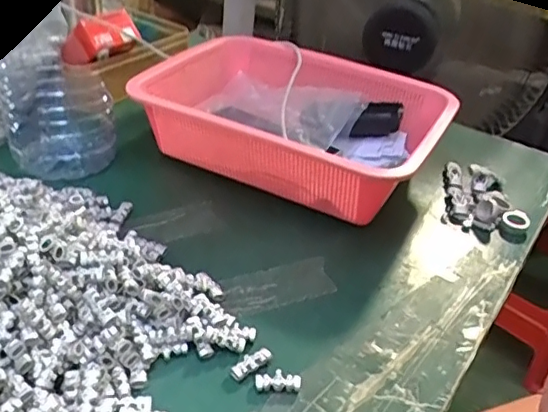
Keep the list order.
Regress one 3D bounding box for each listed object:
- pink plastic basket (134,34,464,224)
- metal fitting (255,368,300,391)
[{"bbox_3d":[0.026,-0.087,0.615,0.291,0.095,0.217,22,37,21],"label":"pink plastic basket"},{"bbox_3d":[0.003,0.117,0.385,0.030,0.006,0.014,0,35,-9],"label":"metal fitting"}]

